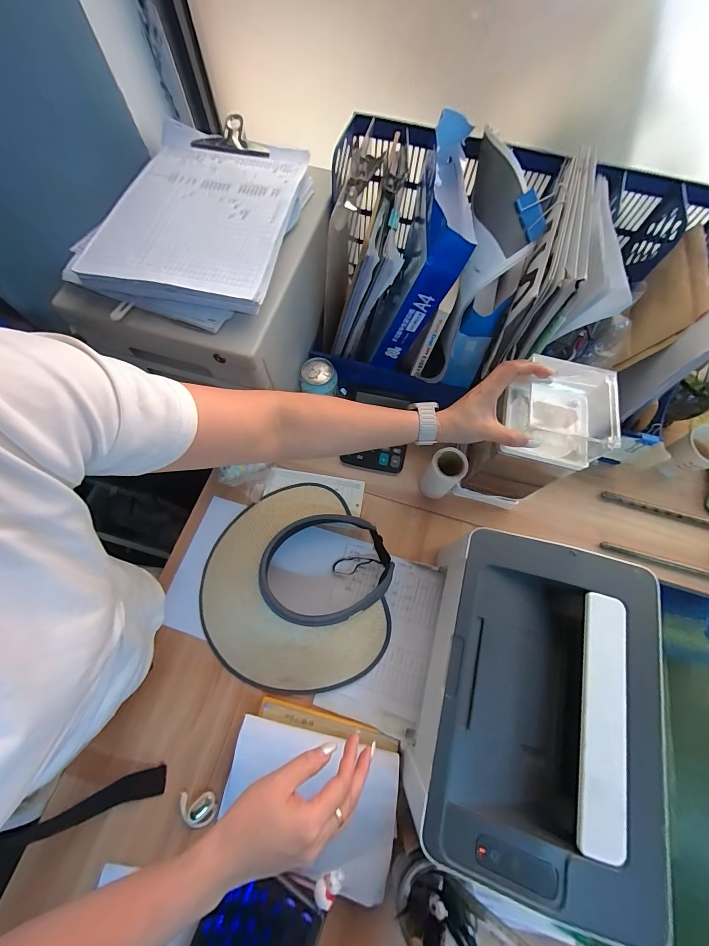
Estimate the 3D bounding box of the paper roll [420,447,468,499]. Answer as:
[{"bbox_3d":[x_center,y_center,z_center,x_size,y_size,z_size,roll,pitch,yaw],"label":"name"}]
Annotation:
[{"bbox_3d":[0.148,0.003,0.562,0.053,0.113,0.054,0,70,-1],"label":"paper roll"}]

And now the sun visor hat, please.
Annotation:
[{"bbox_3d":[-0.093,0.155,0.495,0.297,0.106,0.315,3,70,0],"label":"sun visor hat"}]

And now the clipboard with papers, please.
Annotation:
[{"bbox_3d":[-0.199,-0.343,0.444,0.241,0.044,0.325,13,70,4],"label":"clipboard with papers"}]

